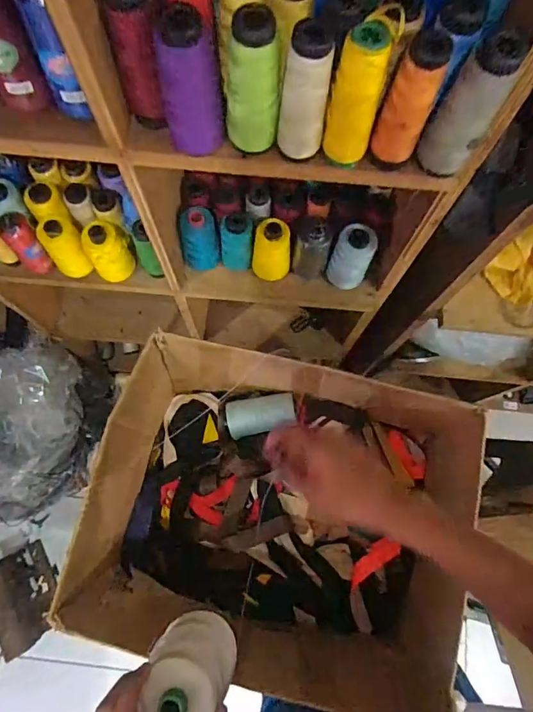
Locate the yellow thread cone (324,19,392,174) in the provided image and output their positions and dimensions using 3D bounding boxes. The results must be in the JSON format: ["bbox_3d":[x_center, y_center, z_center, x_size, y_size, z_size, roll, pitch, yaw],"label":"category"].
[{"bbox_3d":[0.074,-0.209,0.375,0.039,0.112,0.031,11,74,2],"label":"yellow thread cone"}]

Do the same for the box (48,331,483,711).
[{"bbox_3d":[0.016,0.217,0.673,0.454,0.286,0.353,12,74,2],"label":"box"}]

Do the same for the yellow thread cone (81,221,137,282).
[{"bbox_3d":[-0.237,-0.161,0.687,0.060,0.095,0.062,0,74,-1],"label":"yellow thread cone"}]

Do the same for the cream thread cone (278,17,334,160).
[{"bbox_3d":[0.032,-0.214,0.369,0.037,0.119,0.034,5,74,0],"label":"cream thread cone"}]

